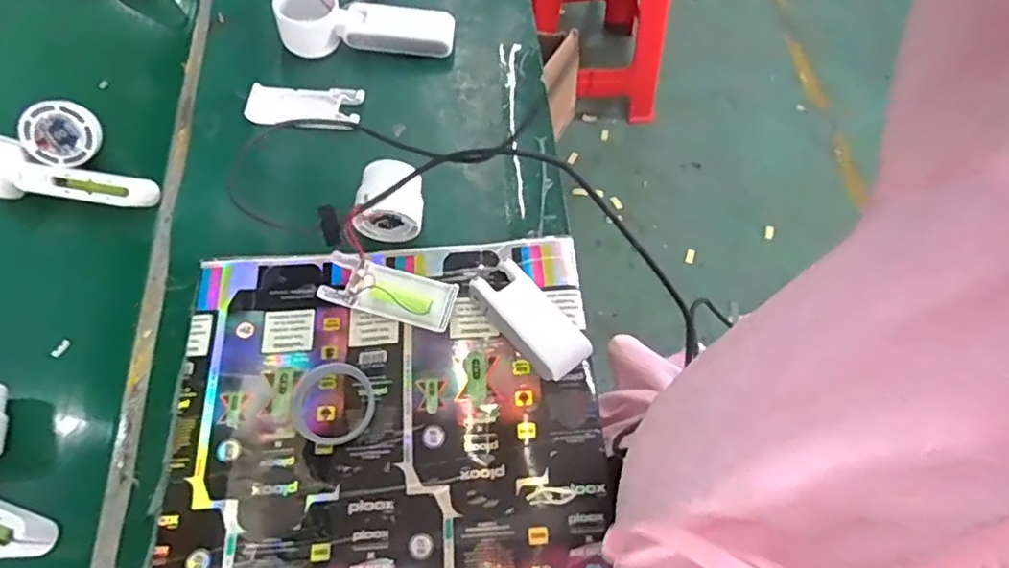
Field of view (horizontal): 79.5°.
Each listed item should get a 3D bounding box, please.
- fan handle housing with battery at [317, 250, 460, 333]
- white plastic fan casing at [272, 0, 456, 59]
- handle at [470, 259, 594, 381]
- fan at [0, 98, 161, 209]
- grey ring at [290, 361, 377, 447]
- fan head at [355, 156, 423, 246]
[{"bbox_3d":[-0.090,0.003,0.478,0.102,0.027,0.047,16,65,8],"label":"fan handle housing with battery"},{"bbox_3d":[-0.133,-0.254,0.587,0.166,0.055,0.051,3,64,2],"label":"white plastic fan casing"},{"bbox_3d":[0.020,0.027,0.470,0.046,0.015,0.100,-37,69,-16],"label":"handle"},{"bbox_3d":[-0.382,-0.111,0.522,0.148,0.051,0.080,3,64,2],"label":"fan"},{"bbox_3d":[-0.127,0.087,0.449,0.062,0.009,0.059,0,64,0],"label":"grey ring"},{"bbox_3d":[-0.092,-0.067,0.500,0.053,0.048,0.049,3,64,2],"label":"fan head"}]

